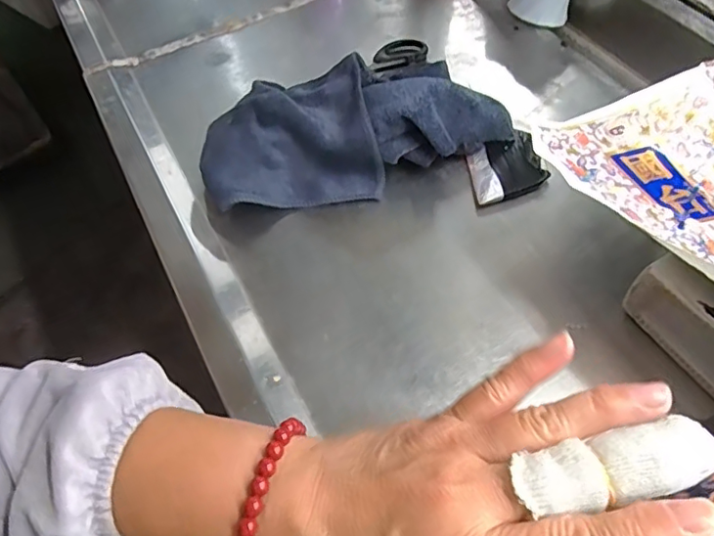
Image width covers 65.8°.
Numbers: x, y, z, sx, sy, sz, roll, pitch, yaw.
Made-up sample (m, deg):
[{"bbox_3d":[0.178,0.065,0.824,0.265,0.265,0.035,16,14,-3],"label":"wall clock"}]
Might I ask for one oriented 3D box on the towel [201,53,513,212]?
[{"bbox_3d":[-0.005,-0.119,0.450,0.243,0.063,0.117,-15,55,-7],"label":"towel"}]

